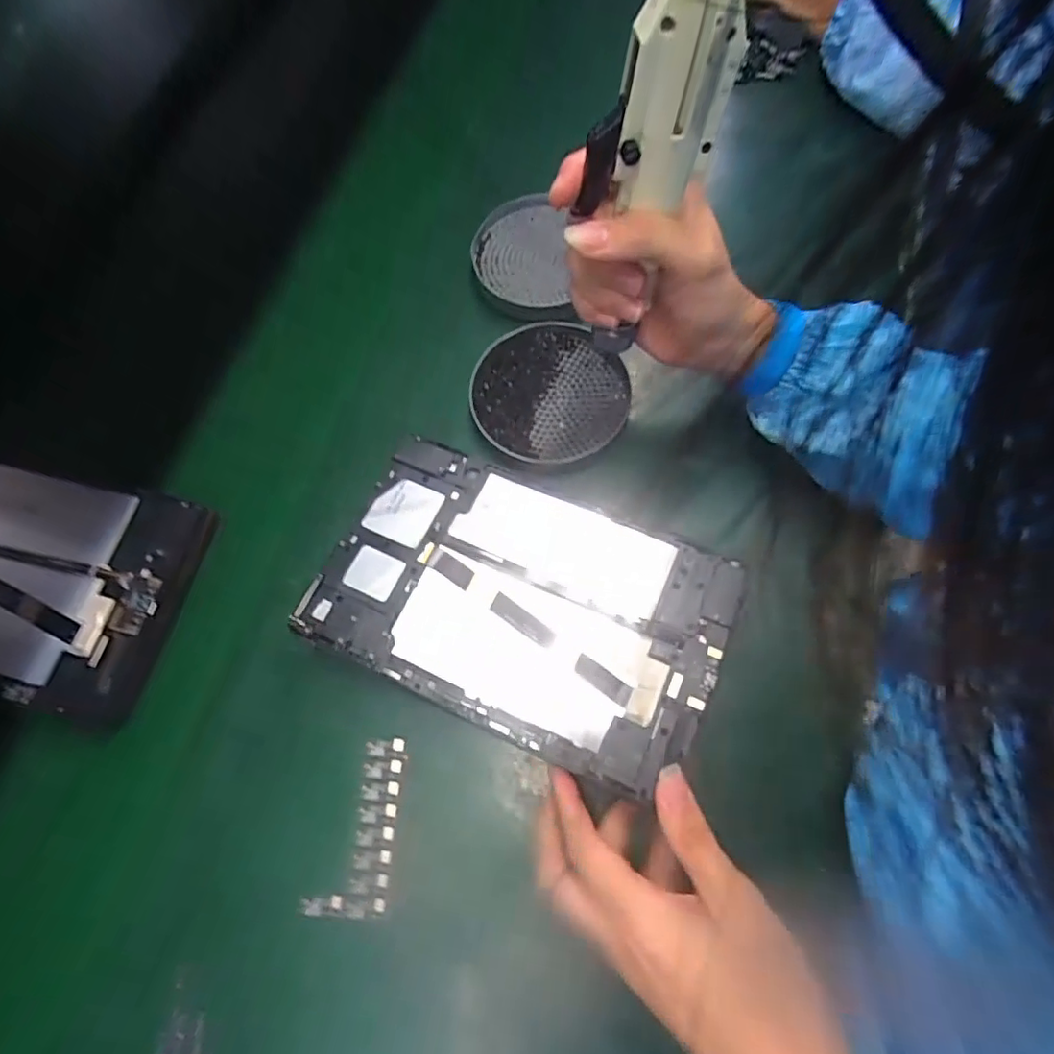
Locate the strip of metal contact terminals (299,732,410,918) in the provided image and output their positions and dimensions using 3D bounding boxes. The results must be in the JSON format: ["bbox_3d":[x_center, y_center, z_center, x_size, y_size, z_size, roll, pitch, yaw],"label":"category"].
[{"bbox_3d":[-0.099,0.174,0.344,0.045,0.004,0.094,6,74,2],"label":"strip of metal contact terminals"}]

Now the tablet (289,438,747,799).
[{"bbox_3d":[-0.005,0.043,0.357,0.235,0.012,0.149,23,70,13],"label":"tablet"}]

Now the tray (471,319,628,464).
[{"bbox_3d":[0.018,-0.097,0.423,0.110,0.010,0.105,-1,68,2],"label":"tray"}]

